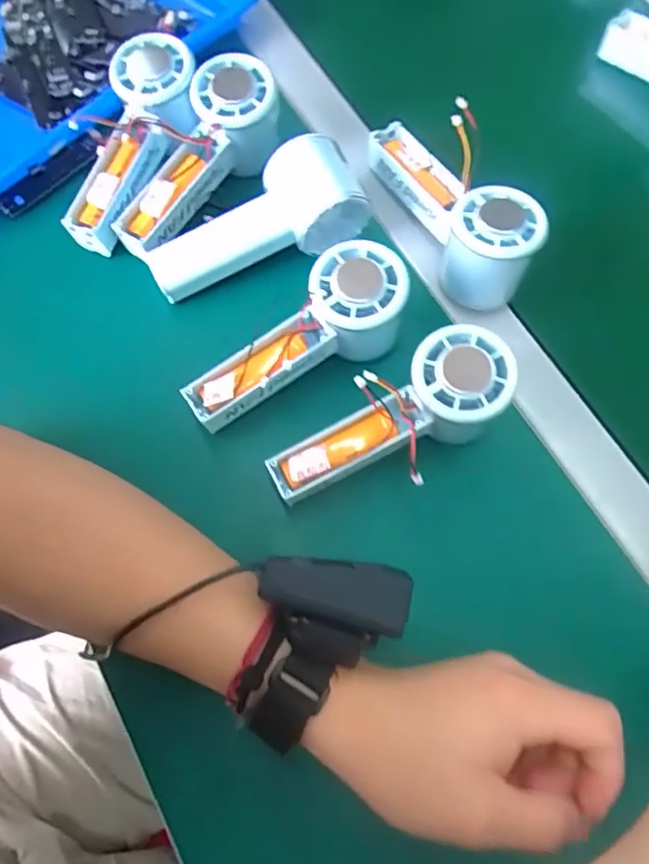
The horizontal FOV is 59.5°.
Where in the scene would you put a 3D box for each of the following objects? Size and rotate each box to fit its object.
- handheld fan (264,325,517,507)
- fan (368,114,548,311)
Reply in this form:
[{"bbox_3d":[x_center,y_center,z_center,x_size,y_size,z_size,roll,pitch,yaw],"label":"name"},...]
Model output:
[{"bbox_3d":[0.042,-0.004,0.343,0.150,0.062,0.057,-29,74,6],"label":"handheld fan"},{"bbox_3d":[0.086,-0.157,0.383,0.053,0.059,0.153,-25,74,-10],"label":"fan"}]

